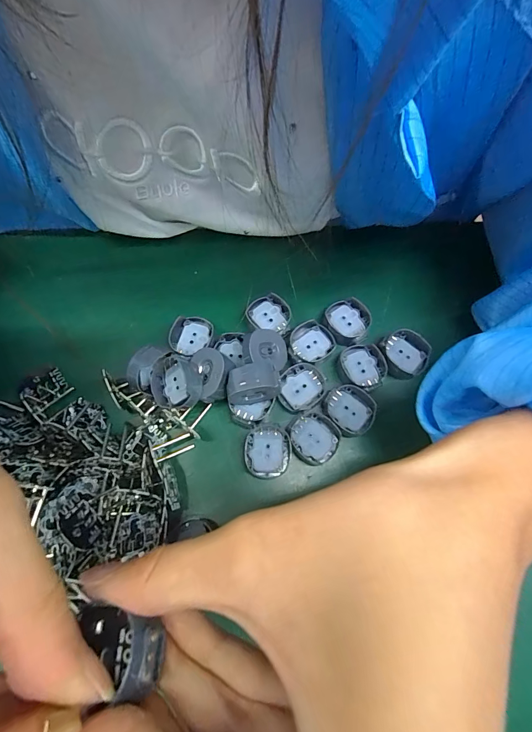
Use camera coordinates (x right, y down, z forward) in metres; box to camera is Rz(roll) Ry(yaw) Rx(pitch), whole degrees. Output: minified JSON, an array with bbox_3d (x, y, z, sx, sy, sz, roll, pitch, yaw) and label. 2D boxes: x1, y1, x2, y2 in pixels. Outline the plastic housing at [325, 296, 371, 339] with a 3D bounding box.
[{"bbox_3d":[0.051,-0.029,0.221,0.023,0.009,0.027,-15,72,-5],"label":"plastic housing"}]

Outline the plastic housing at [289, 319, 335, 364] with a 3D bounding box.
[{"bbox_3d":[0.026,-0.015,0.215,0.025,0.007,0.024,-35,75,-11],"label":"plastic housing"}]

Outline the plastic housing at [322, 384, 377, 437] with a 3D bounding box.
[{"bbox_3d":[0.048,0.024,0.203,0.024,0.010,0.028,-40,76,-12],"label":"plastic housing"}]

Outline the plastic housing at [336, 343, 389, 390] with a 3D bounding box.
[{"bbox_3d":[0.056,0.000,0.212,0.026,0.012,0.029,-9,72,-3],"label":"plastic housing"}]

